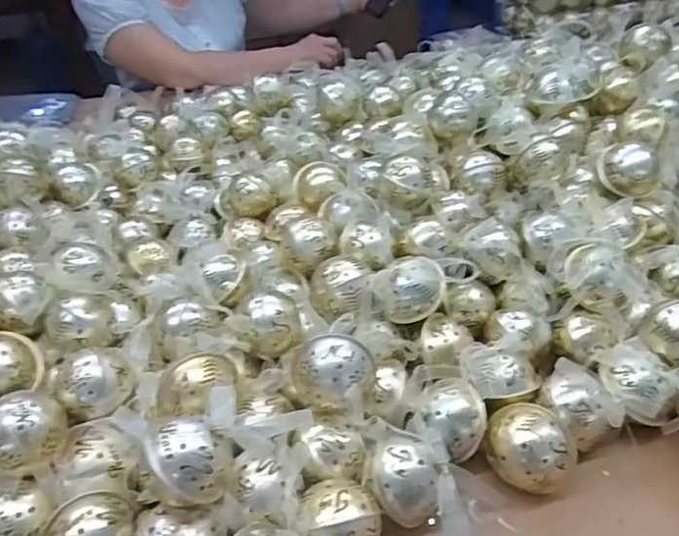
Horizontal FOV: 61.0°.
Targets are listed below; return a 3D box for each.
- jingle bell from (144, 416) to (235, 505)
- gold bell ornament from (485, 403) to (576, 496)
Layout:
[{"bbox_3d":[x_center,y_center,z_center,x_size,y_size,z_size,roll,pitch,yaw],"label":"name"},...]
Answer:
[{"bbox_3d":[-0.091,0.118,0.356,0.046,0.047,0.043,-2,36,2],"label":"jingle bell"},{"bbox_3d":[0.132,0.129,0.402,0.057,0.052,0.051,7,37,14],"label":"gold bell ornament"}]

